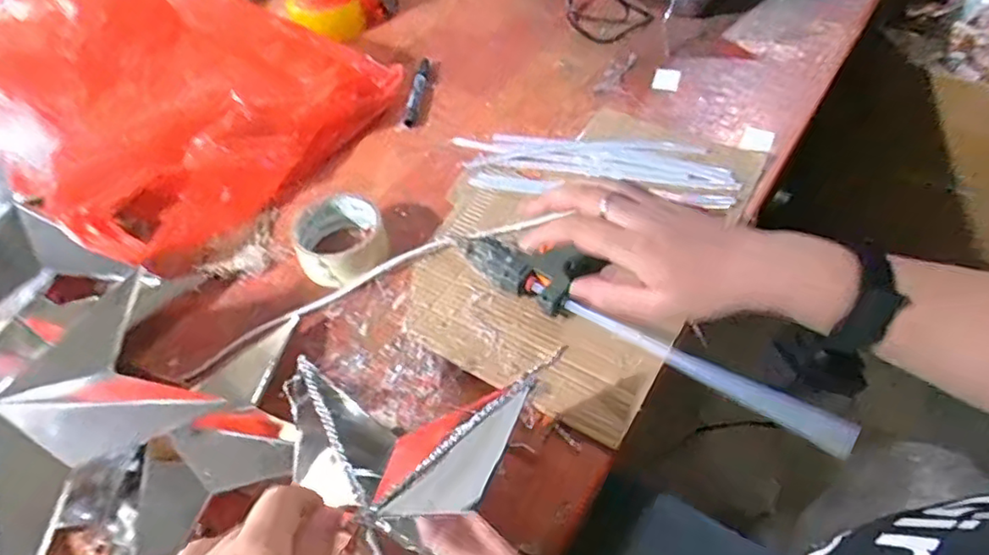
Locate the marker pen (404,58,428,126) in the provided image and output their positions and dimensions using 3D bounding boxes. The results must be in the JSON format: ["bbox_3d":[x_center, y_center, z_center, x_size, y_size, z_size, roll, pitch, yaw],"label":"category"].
[{"bbox_3d":[-0.096,-0.233,0.759,0.016,0.016,0.124,1,50,6],"label":"marker pen"}]

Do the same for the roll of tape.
[{"bbox_3d":[-0.147,-0.036,0.583,0.082,0.043,0.083,-2,50,3],"label":"roll of tape"}]

